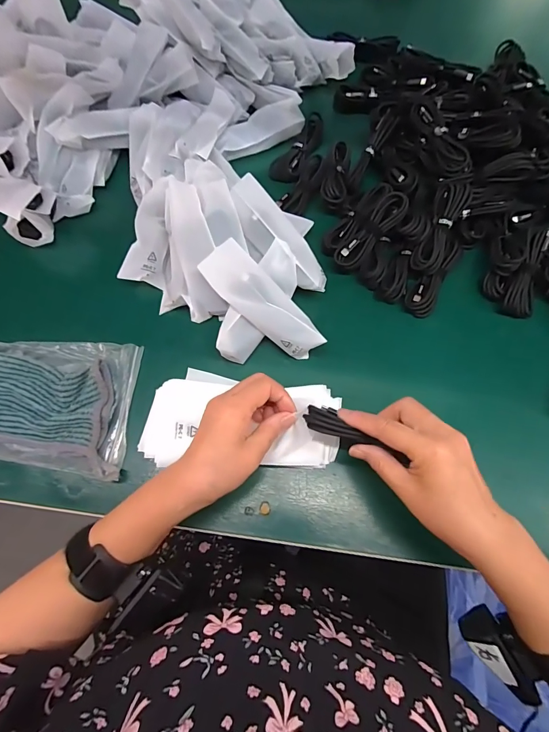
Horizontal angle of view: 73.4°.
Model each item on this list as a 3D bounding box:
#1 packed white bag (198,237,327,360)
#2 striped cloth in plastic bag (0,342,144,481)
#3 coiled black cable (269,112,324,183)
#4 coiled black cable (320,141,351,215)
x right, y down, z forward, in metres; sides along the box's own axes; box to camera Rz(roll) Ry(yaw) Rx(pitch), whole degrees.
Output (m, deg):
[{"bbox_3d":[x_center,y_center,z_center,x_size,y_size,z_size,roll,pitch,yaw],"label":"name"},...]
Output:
[{"bbox_3d":[-0.010,-0.070,0.401,0.146,0.038,0.052,41,80,9],"label":"packed white bag"},{"bbox_3d":[-0.271,0.033,0.400,0.238,0.014,0.141,7,70,3],"label":"striped cloth in plastic bag"},{"bbox_3d":[0.037,-0.308,0.520,0.039,0.024,0.107,29,73,11],"label":"coiled black cable"},{"bbox_3d":[0.084,-0.255,0.486,0.034,0.023,0.105,10,71,4],"label":"coiled black cable"}]

